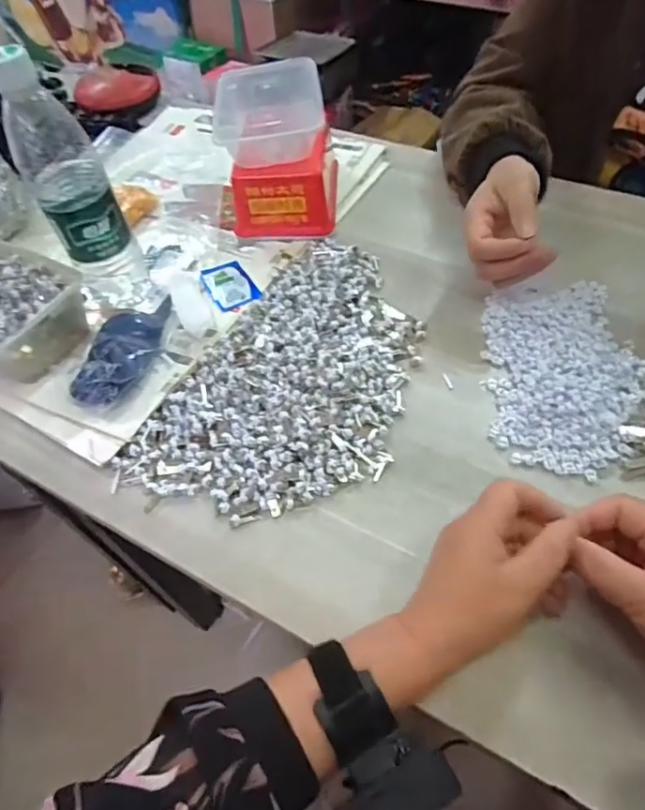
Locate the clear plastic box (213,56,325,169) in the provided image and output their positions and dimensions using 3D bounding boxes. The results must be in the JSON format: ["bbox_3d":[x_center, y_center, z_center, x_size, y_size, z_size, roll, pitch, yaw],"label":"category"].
[{"bbox_3d":[-0.061,-0.320,0.587,0.124,0.050,0.148,-7,54,0],"label":"clear plastic box"}]

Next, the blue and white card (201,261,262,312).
[{"bbox_3d":[-0.096,-0.125,0.545,0.045,0.004,0.071,-27,56,-14],"label":"blue and white card"}]

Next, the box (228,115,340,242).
[{"bbox_3d":[-0.040,-0.263,0.600,0.108,0.077,0.143,1,54,6],"label":"box"}]

